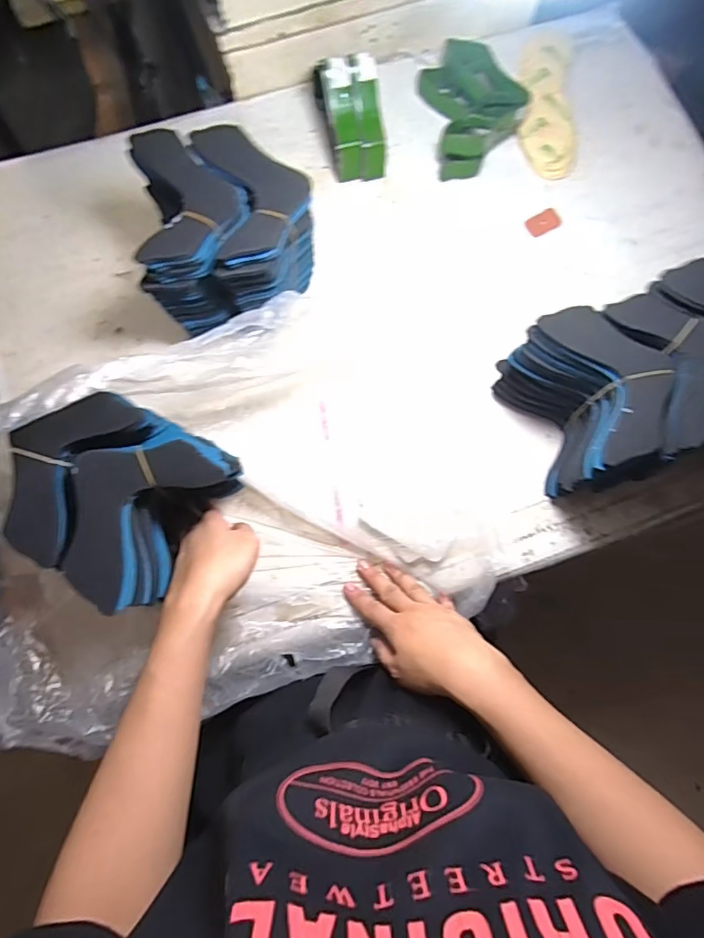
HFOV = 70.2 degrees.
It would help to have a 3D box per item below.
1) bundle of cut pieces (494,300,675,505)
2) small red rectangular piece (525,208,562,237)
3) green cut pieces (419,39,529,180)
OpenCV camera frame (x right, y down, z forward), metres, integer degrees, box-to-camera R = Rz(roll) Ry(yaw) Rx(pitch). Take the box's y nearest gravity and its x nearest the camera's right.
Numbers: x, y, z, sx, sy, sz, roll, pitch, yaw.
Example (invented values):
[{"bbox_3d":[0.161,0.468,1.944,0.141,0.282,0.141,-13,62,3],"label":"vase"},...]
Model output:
[{"bbox_3d":[0.242,-0.066,0.525,0.110,0.153,0.154,-20,77,-5],"label":"bundle of cut pieces"},{"bbox_3d":[0.259,-0.332,0.675,0.045,0.005,0.029,-32,79,-7],"label":"small red rectangular piece"},{"bbox_3d":[0.166,-0.492,0.682,0.118,0.056,0.174,-8,77,-2],"label":"green cut pieces"}]

